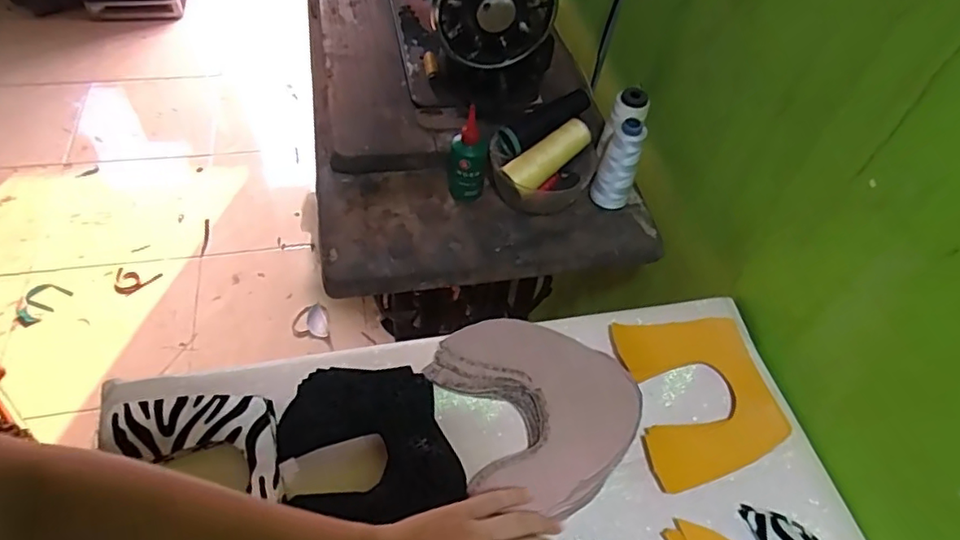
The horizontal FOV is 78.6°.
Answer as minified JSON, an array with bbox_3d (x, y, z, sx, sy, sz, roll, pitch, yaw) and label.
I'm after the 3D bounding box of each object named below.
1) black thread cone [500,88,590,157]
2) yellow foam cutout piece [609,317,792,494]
[{"bbox_3d":[0.078,-0.175,0.683,0.112,0.034,0.033,-31,60,-5],"label":"black thread cone"},{"bbox_3d":[0.204,0.114,0.543,0.131,0.018,0.150,-6,54,-9],"label":"yellow foam cutout piece"}]

